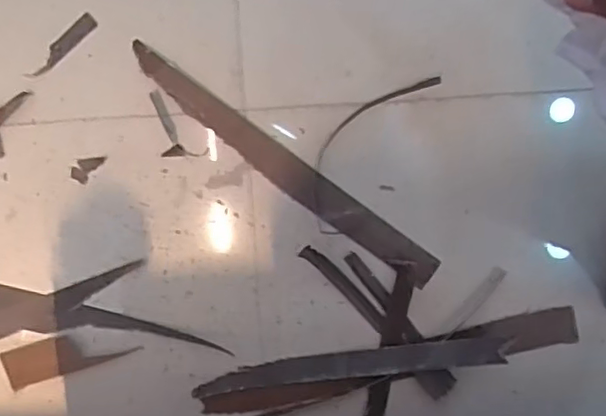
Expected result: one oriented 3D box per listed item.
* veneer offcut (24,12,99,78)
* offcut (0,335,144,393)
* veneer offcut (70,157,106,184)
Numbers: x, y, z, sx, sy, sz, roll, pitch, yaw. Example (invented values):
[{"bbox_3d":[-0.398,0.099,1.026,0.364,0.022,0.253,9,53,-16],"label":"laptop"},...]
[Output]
[{"bbox_3d":[-0.262,-0.174,0.670,0.096,0.004,0.019,-40,96,8],"label":"veneer offcut"},{"bbox_3d":[-0.277,0.173,0.726,0.158,0.004,0.050,-18,99,5],"label":"offcut"},{"bbox_3d":[-0.242,-0.047,0.689,0.021,0.004,0.043,42,98,-5],"label":"veneer offcut"}]

